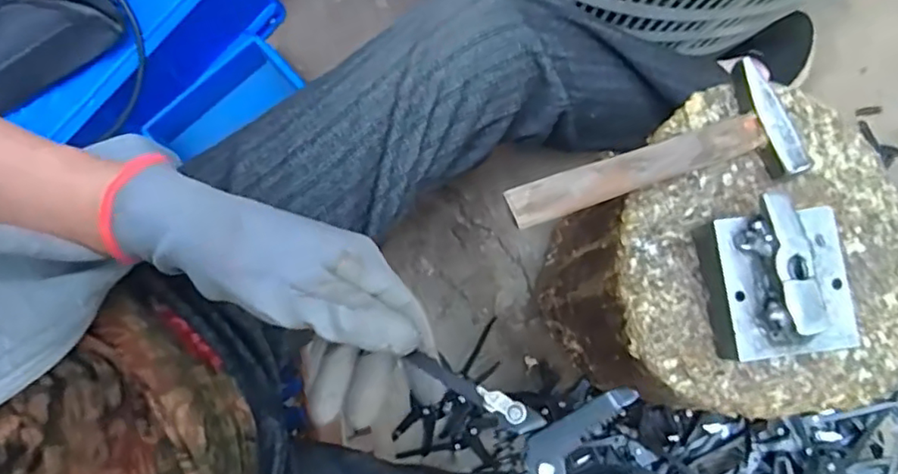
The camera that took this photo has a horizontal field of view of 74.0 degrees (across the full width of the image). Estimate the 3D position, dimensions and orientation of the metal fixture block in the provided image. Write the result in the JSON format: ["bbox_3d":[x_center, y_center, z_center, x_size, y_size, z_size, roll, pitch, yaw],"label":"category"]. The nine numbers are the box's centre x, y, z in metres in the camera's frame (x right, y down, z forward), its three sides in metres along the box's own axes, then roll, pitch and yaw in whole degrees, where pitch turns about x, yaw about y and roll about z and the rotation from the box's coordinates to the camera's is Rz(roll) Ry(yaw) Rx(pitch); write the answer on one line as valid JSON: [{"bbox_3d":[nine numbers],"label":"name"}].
[{"bbox_3d":[0.217,0.027,0.390,0.084,0.050,0.101,-5,79,-2],"label":"metal fixture block"}]

